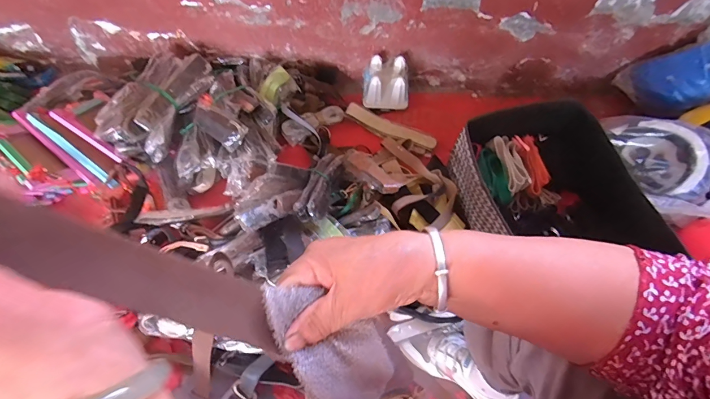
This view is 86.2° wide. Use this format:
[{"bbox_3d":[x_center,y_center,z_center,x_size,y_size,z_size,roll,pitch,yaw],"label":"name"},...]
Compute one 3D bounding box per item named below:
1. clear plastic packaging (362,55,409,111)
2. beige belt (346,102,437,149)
[{"bbox_3d":[0.084,-0.316,1.023,0.122,0.111,0.103,2,60,0],"label":"clear plastic packaging"},{"bbox_3d":[0.093,-0.189,1.016,0.252,0.018,0.047,25,89,8],"label":"beige belt"}]

